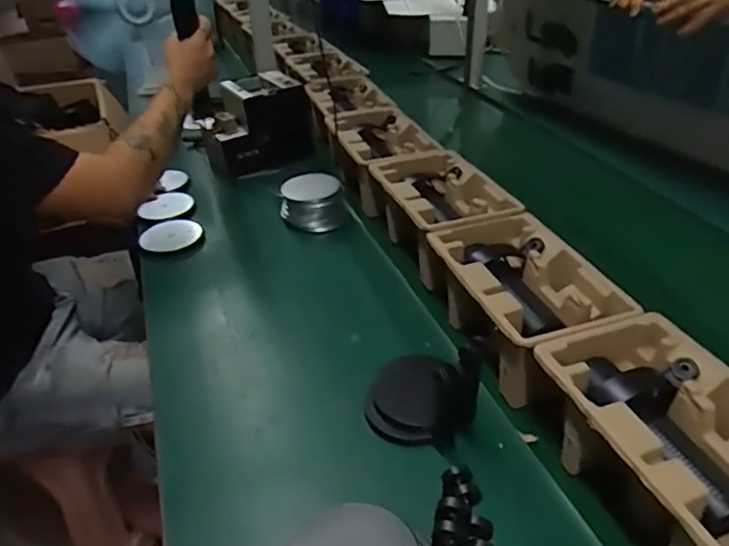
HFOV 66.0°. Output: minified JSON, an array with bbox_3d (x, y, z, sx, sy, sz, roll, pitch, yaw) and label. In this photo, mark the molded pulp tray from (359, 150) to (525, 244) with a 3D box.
[{"bbox_3d":[0.103,-0.102,0.856,0.152,0.095,0.266,-14,37,-16],"label":"molded pulp tray"}]

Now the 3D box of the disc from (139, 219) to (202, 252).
[{"bbox_3d":[-0.317,-0.065,0.923,0.090,0.016,0.091,-1,36,1],"label":"disc"}]

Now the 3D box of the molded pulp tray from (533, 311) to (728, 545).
[{"bbox_3d":[0.261,0.150,0.483,0.142,0.093,0.226,-13,37,-15],"label":"molded pulp tray"}]

